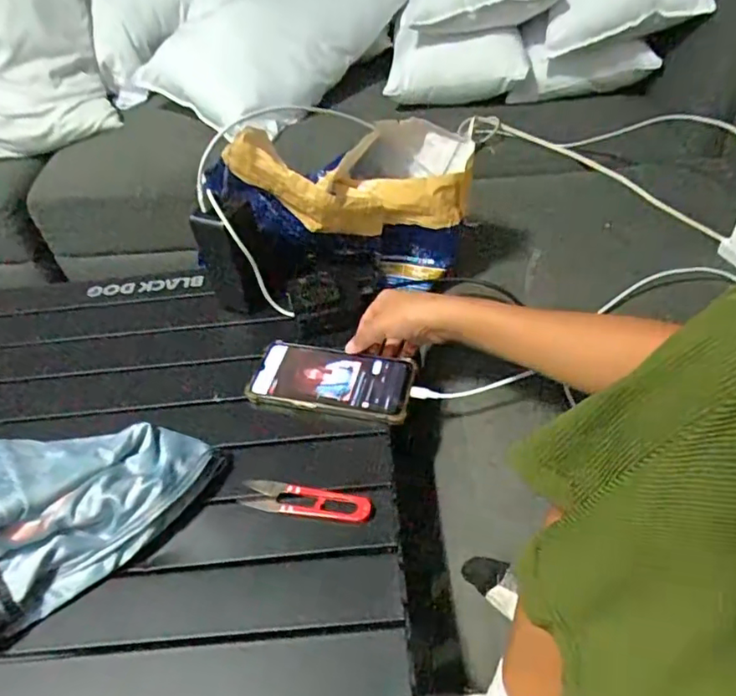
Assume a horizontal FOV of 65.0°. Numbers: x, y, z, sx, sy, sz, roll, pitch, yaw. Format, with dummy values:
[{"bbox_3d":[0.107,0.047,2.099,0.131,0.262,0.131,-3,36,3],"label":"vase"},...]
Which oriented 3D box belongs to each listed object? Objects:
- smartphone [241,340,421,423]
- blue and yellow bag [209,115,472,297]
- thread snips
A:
[{"bbox_3d":[-0.038,0.033,0.601,0.166,0.013,0.078,9,47,14],"label":"smartphone"},{"bbox_3d":[-0.018,-0.174,0.696,0.272,0.182,0.130,1,46,7],"label":"blue and yellow bag"},{"bbox_3d":[-0.055,0.135,0.508,0.117,0.010,0.028,6,47,12],"label":"thread snips"}]

